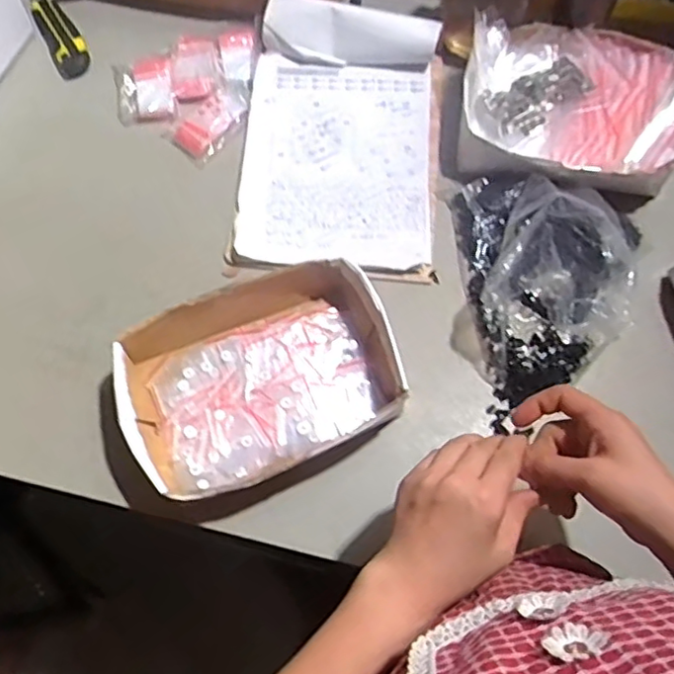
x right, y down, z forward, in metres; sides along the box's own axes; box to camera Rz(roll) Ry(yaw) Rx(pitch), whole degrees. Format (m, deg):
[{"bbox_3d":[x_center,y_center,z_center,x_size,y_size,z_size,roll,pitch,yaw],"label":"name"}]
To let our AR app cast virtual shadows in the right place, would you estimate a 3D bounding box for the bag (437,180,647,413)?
[{"bbox_3d":[0.203,-0.060,0.622,0.193,0.100,0.236,12,69,5],"label":"bag"}]

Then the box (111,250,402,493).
[{"bbox_3d":[-0.069,0.040,0.596,0.245,0.059,0.175,-23,70,-9],"label":"box"}]

